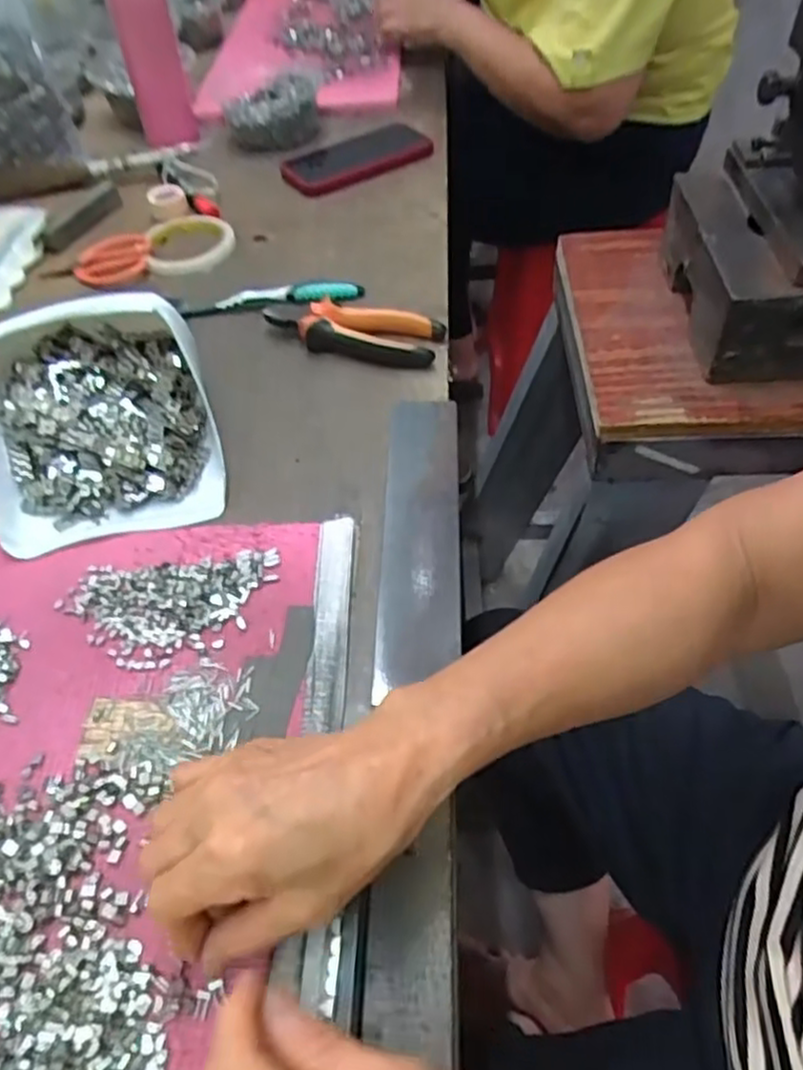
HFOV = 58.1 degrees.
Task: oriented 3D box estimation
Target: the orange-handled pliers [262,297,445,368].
[{"bbox_3d":[-0.040,-0.170,0.602,0.147,0.026,0.050,14,54,16],"label":"orange-handled pliers"}]

